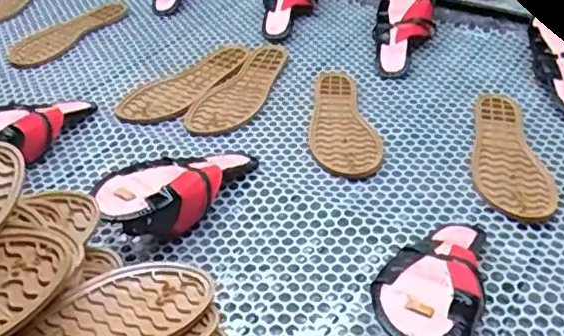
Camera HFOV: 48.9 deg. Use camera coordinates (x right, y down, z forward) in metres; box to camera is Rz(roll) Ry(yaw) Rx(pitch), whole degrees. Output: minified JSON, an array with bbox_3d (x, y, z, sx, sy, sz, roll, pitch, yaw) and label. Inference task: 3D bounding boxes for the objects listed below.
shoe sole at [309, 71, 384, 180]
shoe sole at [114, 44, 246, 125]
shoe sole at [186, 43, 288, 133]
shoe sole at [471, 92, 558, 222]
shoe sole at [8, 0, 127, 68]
[{"bbox_3d":[0.076,-0.068,0.852,0.088,0.009,0.250,-8,39,-4],"label":"shoe sole"},{"bbox_3d":[-0.136,-0.133,0.945,0.077,0.022,0.252,23,46,29],"label":"shoe sole"},{"bbox_3d":[-0.051,-0.121,0.935,0.086,0.012,0.248,17,44,24],"label":"shoe sole"},{"bbox_3d":[0.281,-0.025,0.783,0.088,0.010,0.248,0,39,6],"label":"shoe sole"},{"bbox_3d":[-0.376,-0.240,1.094,0.089,0.018,0.239,21,43,18],"label":"shoe sole"}]

